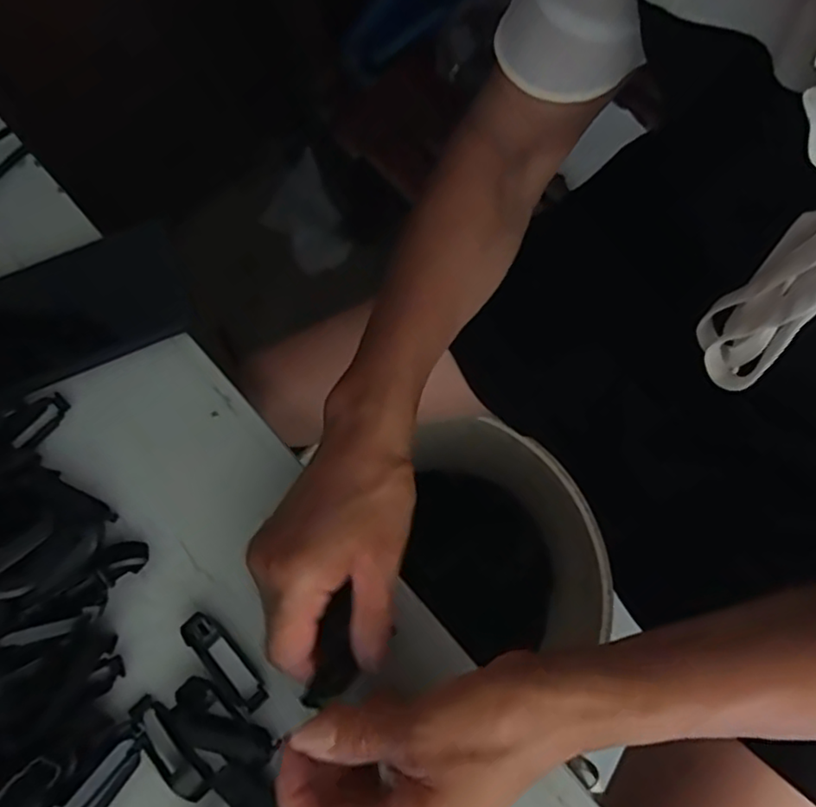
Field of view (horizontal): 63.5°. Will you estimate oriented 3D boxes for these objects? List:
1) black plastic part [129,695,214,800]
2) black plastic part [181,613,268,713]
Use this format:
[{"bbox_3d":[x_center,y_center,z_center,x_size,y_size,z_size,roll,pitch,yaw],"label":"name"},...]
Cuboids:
[{"bbox_3d":[-0.120,0.171,0.327,0.020,0.007,0.056,-43,75,-8],"label":"black plastic part"},{"bbox_3d":[-0.094,0.133,0.337,0.018,0.010,0.056,-40,75,-7],"label":"black plastic part"}]

